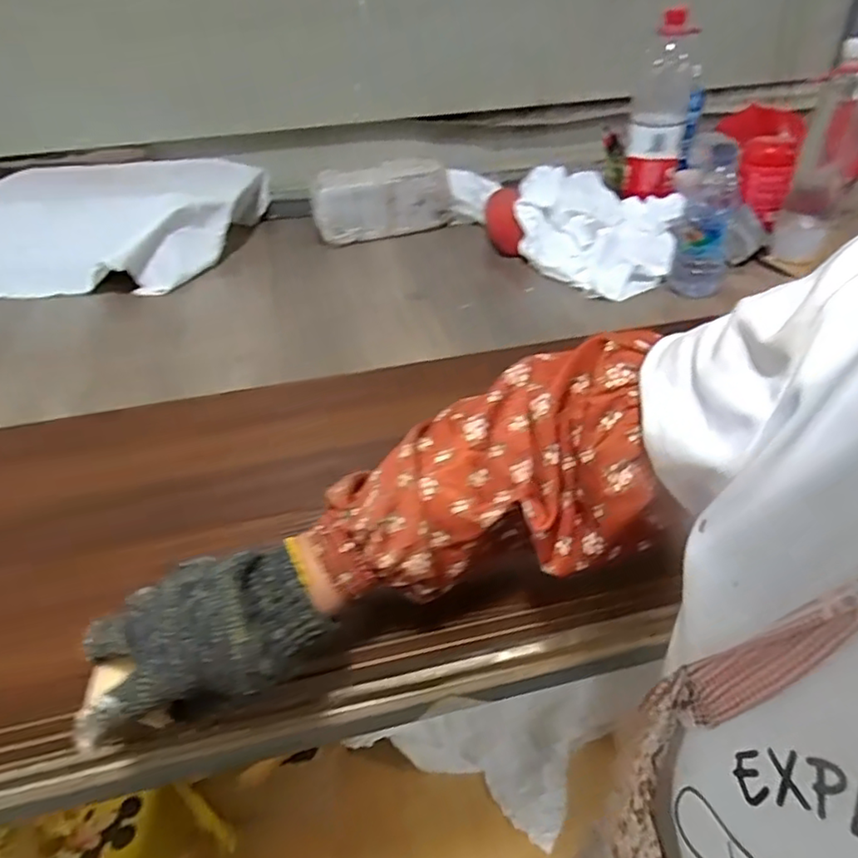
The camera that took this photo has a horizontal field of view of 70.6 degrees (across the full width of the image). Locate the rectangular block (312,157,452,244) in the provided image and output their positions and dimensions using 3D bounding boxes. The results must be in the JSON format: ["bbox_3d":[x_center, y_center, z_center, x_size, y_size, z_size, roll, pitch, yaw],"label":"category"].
[{"bbox_3d":[-0.087,-0.412,1.094,0.247,0.107,0.084,-18,40,-18],"label":"rectangular block"}]

